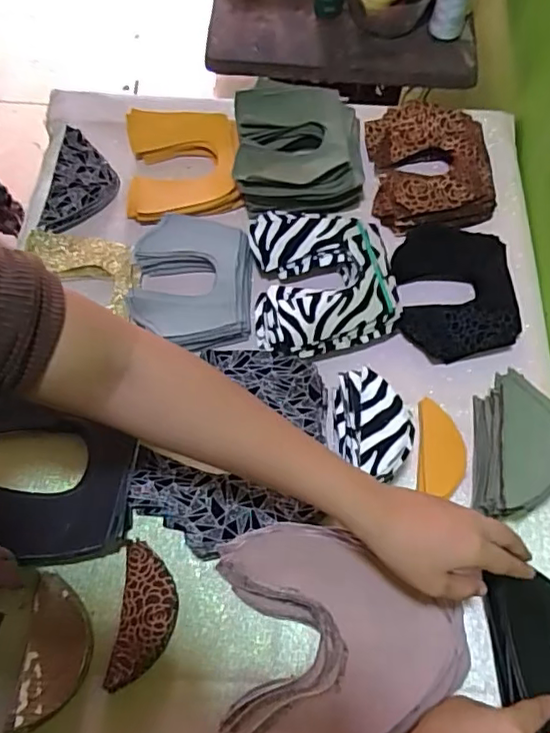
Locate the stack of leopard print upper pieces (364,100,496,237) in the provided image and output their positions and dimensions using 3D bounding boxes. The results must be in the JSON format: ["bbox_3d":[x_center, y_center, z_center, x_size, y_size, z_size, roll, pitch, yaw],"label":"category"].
[{"bbox_3d":[0.190,-0.250,0.702,0.140,0.037,0.164,-2,66,-2],"label":"stack of leopard print upper pieces"}]

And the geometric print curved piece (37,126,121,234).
[{"bbox_3d":[-0.232,-0.225,0.702,0.077,0.024,0.139,5,66,1],"label":"geometric print curved piece"}]

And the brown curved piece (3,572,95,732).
[{"bbox_3d":[-0.188,0.244,0.494,0.057,0.013,0.117,4,66,1],"label":"brown curved piece"}]

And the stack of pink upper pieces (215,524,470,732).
[{"bbox_3d":[0.059,0.231,0.481,0.198,0.040,0.183,-3,66,-3],"label":"stack of pink upper pieces"}]

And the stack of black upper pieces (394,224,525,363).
[{"bbox_3d":[0.194,-0.090,0.635,0.121,0.047,0.165,0,66,-1],"label":"stack of black upper pieces"}]

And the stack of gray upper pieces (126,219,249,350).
[{"bbox_3d":[-0.092,-0.091,0.632,0.125,0.034,0.149,0,66,-2],"label":"stack of gray upper pieces"}]

